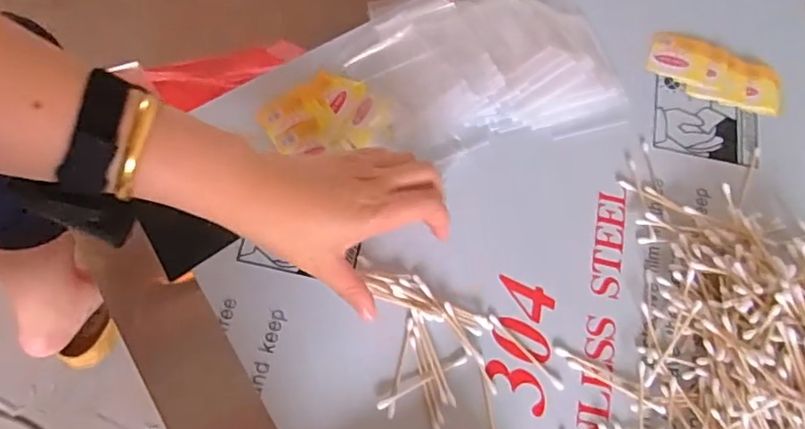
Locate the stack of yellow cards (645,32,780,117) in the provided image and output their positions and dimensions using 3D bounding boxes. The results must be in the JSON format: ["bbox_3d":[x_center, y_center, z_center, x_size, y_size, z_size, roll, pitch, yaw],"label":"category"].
[{"bbox_3d":[0.279,-0.127,0.505,0.117,0.008,0.055,19,70,5],"label":"stack of yellow cards"}]

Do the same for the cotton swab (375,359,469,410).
[{"bbox_3d":[0.015,0.119,0.403,0.072,0.007,0.006,-26,72,-11],"label":"cotton swab"}]

